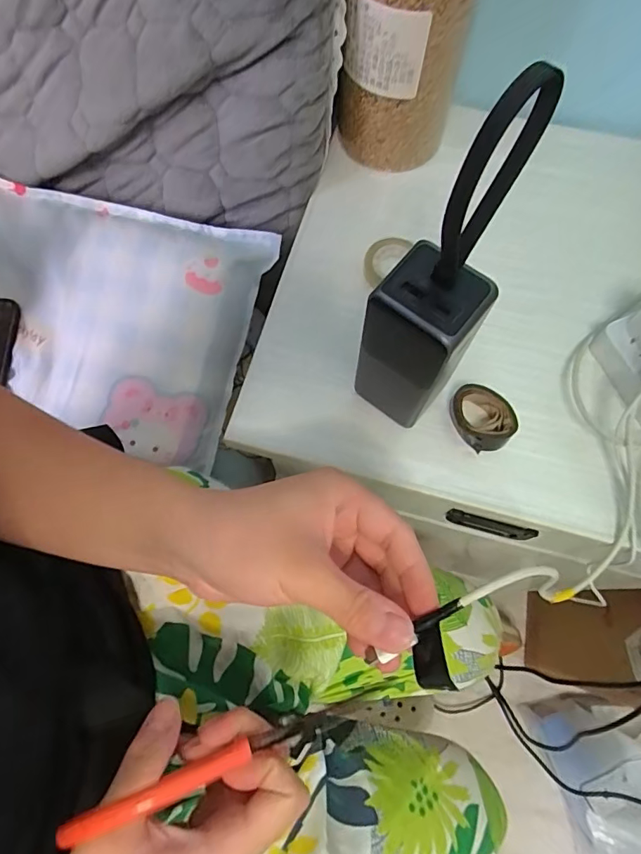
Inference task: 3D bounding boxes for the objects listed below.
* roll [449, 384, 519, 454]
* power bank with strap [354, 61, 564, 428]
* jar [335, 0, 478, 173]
[{"bbox_3d":[0.117,-0.007,0.352,0.041,0.014,0.049,-24,73,-8],"label":"roll"},{"bbox_3d":[0.065,-0.069,0.267,0.054,0.206,0.083,37,74,12],"label":"power bank with strap"},{"bbox_3d":[0.064,-0.303,0.368,0.091,0.184,0.090,5,70,1],"label":"jar"}]

